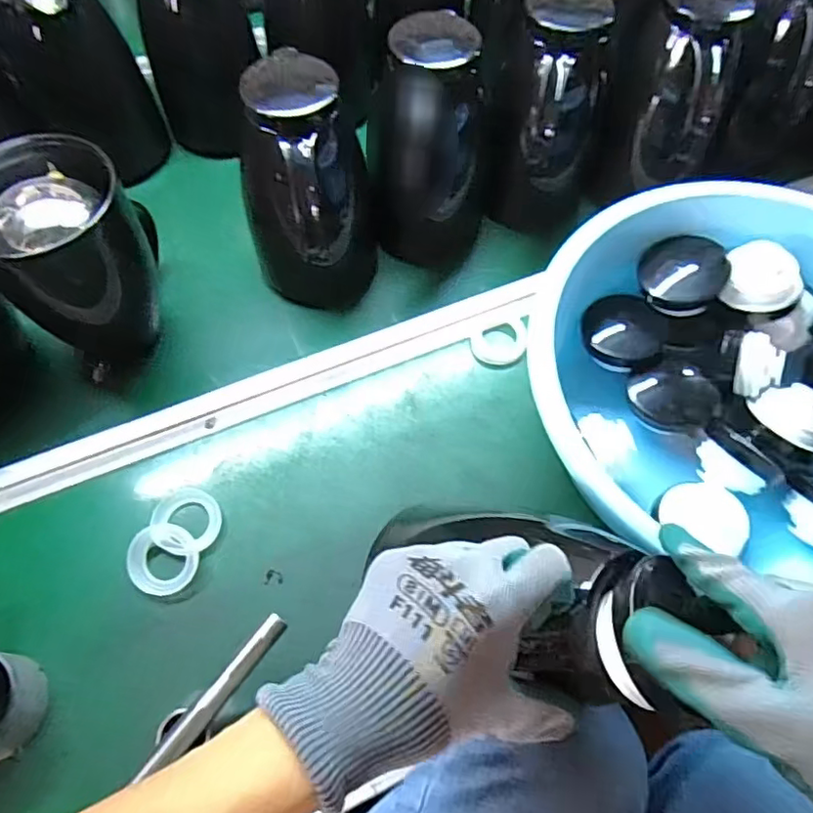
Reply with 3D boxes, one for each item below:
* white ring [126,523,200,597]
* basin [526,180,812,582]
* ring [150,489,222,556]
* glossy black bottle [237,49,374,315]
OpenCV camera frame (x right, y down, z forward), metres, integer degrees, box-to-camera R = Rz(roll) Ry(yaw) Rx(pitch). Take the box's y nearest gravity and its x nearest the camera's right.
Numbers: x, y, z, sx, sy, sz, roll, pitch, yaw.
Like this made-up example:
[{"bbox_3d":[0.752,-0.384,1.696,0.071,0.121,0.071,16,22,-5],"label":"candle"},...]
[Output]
[{"bbox_3d":[-0.206,0.129,0.513,0.056,0.018,0.055,0,62,0],"label":"white ring"},{"bbox_3d":[0.294,-0.028,0.531,0.356,0.135,0.327,0,62,0],"label":"basin"},{"bbox_3d":[-0.194,0.100,0.533,0.058,0.010,0.058,0,62,0],"label":"ring"},{"bbox_3d":[-0.088,-0.186,0.584,0.094,0.240,0.124,28,66,14],"label":"glossy black bottle"}]

